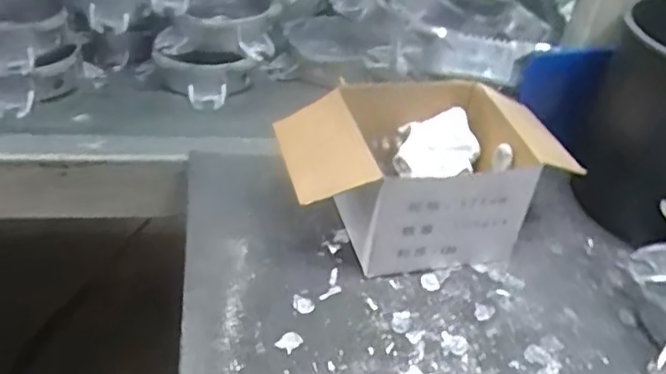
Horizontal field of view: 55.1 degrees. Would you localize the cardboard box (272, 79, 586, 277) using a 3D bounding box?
[{"bbox_3d":[0.073,-0.015,0.548,0.234,0.104,0.147,-5,38,-14],"label":"cardboard box"}]

